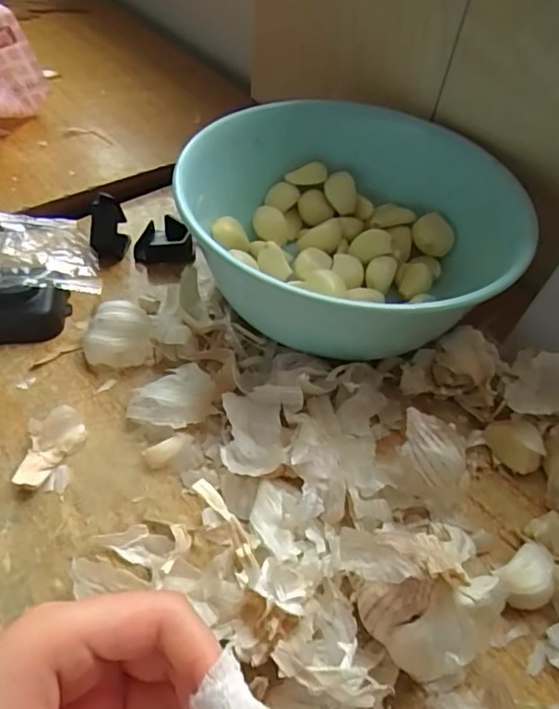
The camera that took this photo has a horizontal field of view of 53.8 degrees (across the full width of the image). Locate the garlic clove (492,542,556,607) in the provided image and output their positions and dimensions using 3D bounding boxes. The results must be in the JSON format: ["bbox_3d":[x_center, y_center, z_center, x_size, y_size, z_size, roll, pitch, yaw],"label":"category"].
[{"bbox_3d":[0.109,0.098,0.241,0.028,0.015,0.021,-24,57,-25],"label":"garlic clove"}]

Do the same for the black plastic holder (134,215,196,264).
[{"bbox_3d":[-0.071,-0.073,0.354,0.037,0.020,0.029,9,50,0],"label":"black plastic holder"}]

